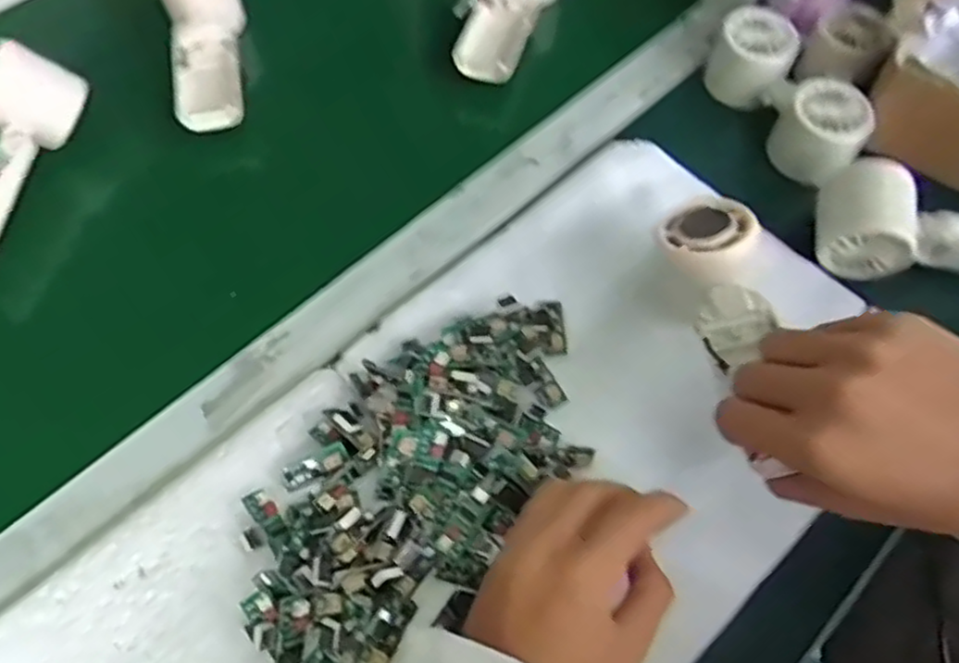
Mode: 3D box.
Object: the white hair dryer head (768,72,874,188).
[{"bbox_3d":[0.241,-0.142,0.508,0.063,0.046,0.057,36,66,19],"label":"white hair dryer head"}]

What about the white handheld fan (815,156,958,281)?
[{"bbox_3d":[0.306,-0.066,0.459,0.170,0.046,0.065,6,60,4],"label":"white handheld fan"}]

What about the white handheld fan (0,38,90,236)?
[{"bbox_3d":[-0.322,-0.109,0.475,0.052,0.044,0.163,12,80,7],"label":"white handheld fan"}]

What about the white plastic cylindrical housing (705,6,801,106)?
[{"bbox_3d":[0.207,-0.207,0.542,0.057,0.048,0.055,0,60,0],"label":"white plastic cylindrical housing"}]

